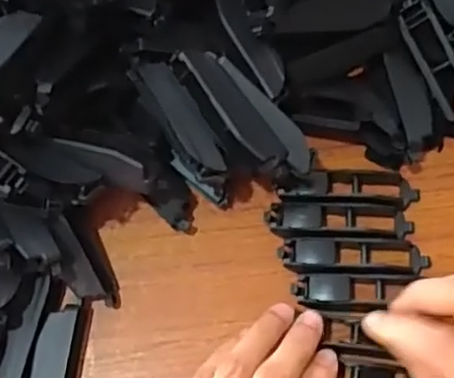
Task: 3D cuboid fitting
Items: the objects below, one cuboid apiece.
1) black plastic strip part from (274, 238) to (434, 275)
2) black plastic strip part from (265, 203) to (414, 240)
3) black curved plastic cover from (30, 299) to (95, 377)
[{"bbox_3d":[0.066,0.035,0.348,0.076,0.010,0.020,0,72,2],"label":"black plastic strip part"},{"bbox_3d":[0.060,0.017,0.353,0.076,0.011,0.020,1,72,2],"label":"black plastic strip part"},{"bbox_3d":[-0.084,0.092,0.331,0.020,0.019,0.073,7,72,4],"label":"black curved plastic cover"}]

